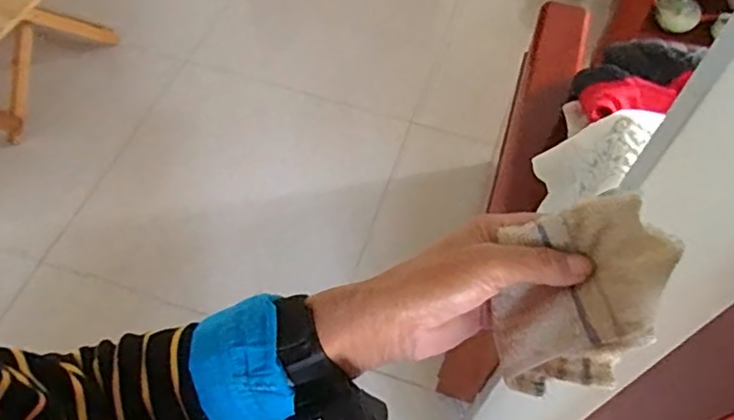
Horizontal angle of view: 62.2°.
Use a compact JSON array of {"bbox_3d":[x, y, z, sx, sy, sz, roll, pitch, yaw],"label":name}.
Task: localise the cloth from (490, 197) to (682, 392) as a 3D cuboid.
[{"bbox_3d":[0.119,0.049,0.348,0.086,0.070,0.092,0,61,4],"label":"cloth"}]

